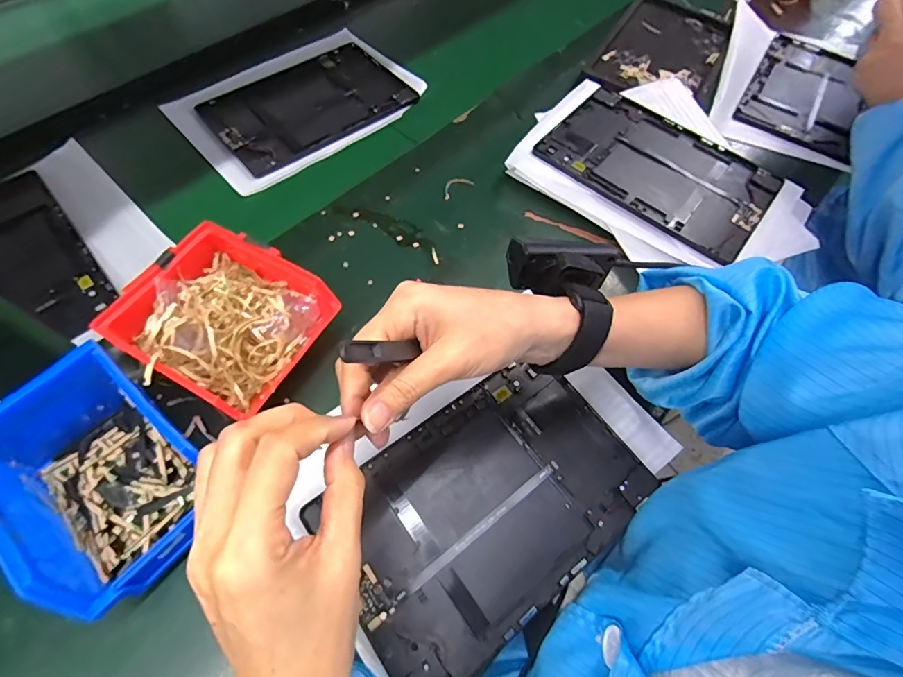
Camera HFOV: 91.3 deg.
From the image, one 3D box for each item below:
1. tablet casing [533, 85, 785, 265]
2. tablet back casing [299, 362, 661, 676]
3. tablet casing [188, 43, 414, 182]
[{"bbox_3d":[0.229,-0.191,0.493,0.234,0.008,0.157,38,67,15],"label":"tablet casing"},{"bbox_3d":[0.028,0.124,0.339,0.230,0.006,0.153,-33,67,-19],"label":"tablet back casing"},{"bbox_3d":[-0.184,-0.305,0.564,0.235,0.008,0.176,-36,68,-20],"label":"tablet casing"}]

